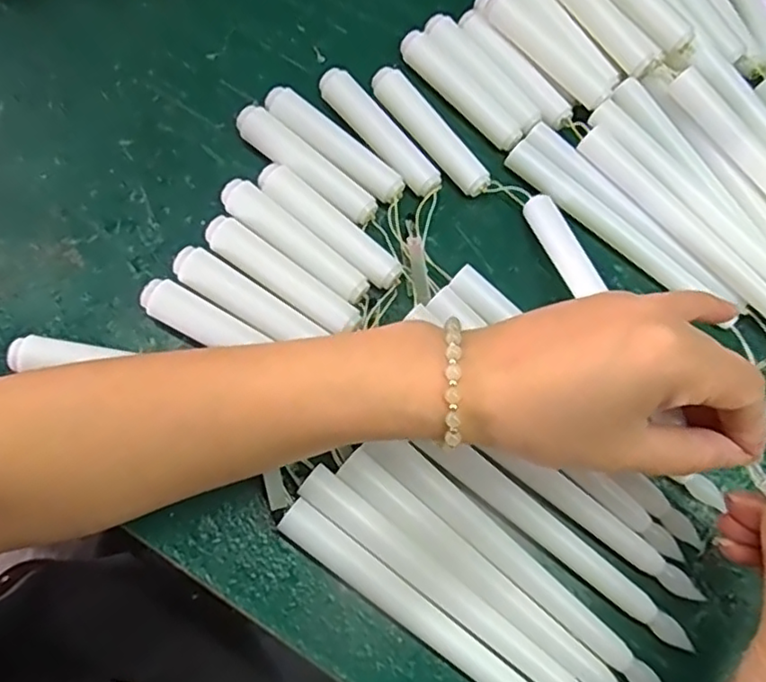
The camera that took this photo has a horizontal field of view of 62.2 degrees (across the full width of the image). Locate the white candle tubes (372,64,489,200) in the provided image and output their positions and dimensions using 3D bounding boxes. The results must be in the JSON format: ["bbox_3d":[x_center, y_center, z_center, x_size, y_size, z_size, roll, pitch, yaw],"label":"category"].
[{"bbox_3d":[0.026,-0.115,0.355,0.019,0.019,0.088,-37,78,-16],"label":"white candle tubes"}]

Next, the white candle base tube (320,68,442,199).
[{"bbox_3d":[-0.001,-0.113,0.351,0.019,0.021,0.088,-40,79,-16],"label":"white candle base tube"}]

